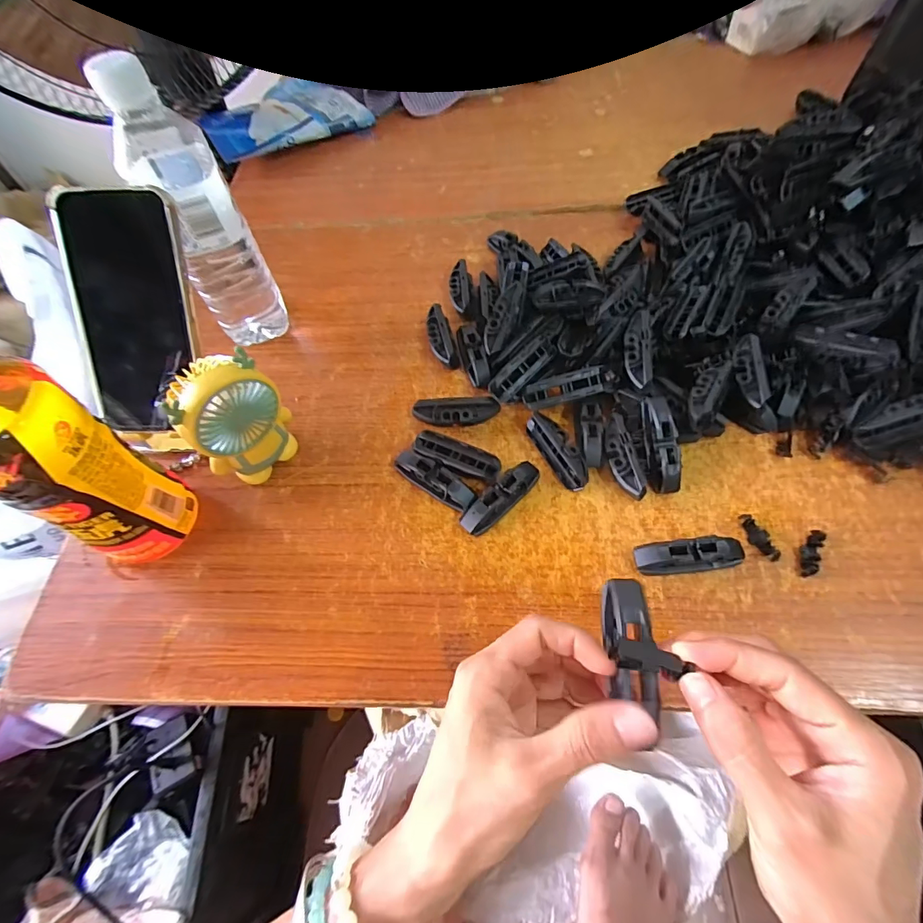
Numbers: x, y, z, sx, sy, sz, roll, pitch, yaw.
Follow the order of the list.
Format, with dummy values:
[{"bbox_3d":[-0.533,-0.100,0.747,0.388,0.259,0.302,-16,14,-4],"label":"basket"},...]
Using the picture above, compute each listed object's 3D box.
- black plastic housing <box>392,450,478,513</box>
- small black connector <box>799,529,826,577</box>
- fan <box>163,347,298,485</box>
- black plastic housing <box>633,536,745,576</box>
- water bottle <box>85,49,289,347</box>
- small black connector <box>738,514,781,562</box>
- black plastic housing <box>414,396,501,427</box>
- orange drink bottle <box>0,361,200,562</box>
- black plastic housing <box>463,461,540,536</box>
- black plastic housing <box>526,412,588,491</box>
[{"bbox_3d":[-0.022,0.015,0.353,0.071,0.020,0.019,29,66,19],"label":"black plastic housing"},{"bbox_3d":[0.242,0.061,0.312,0.012,0.009,0.039,32,67,20],"label":"small black connector"},{"bbox_3d":[-0.164,-0.027,0.335,0.034,0.110,0.065,32,67,20],"label":"fan"},{"bbox_3d":[0.158,0.066,0.312,0.073,0.018,0.022,-7,60,1],"label":"black plastic housing"},{"bbox_3d":[-0.201,-0.180,0.363,0.061,0.214,0.052,-31,63,-13],"label":"water bottle"},{"bbox_3d":[0.211,0.053,0.321,0.013,0.006,0.036,-22,61,-8],"label":"small black connector"},{"bbox_3d":[-0.004,-0.040,0.381,0.070,0.023,0.020,-2,60,3],"label":"black plastic housing"},{"bbox_3d":[-0.250,0.000,0.280,0.079,0.186,0.065,22,64,16],"label":"orange drink bottle"},{"bbox_3d":[0.030,0.026,0.343,0.074,0.019,0.020,-38,65,-16],"label":"black plastic housing"},{"bbox_3d":[0.077,-0.010,0.359,0.023,0.021,0.070,-23,61,-9],"label":"black plastic housing"}]

